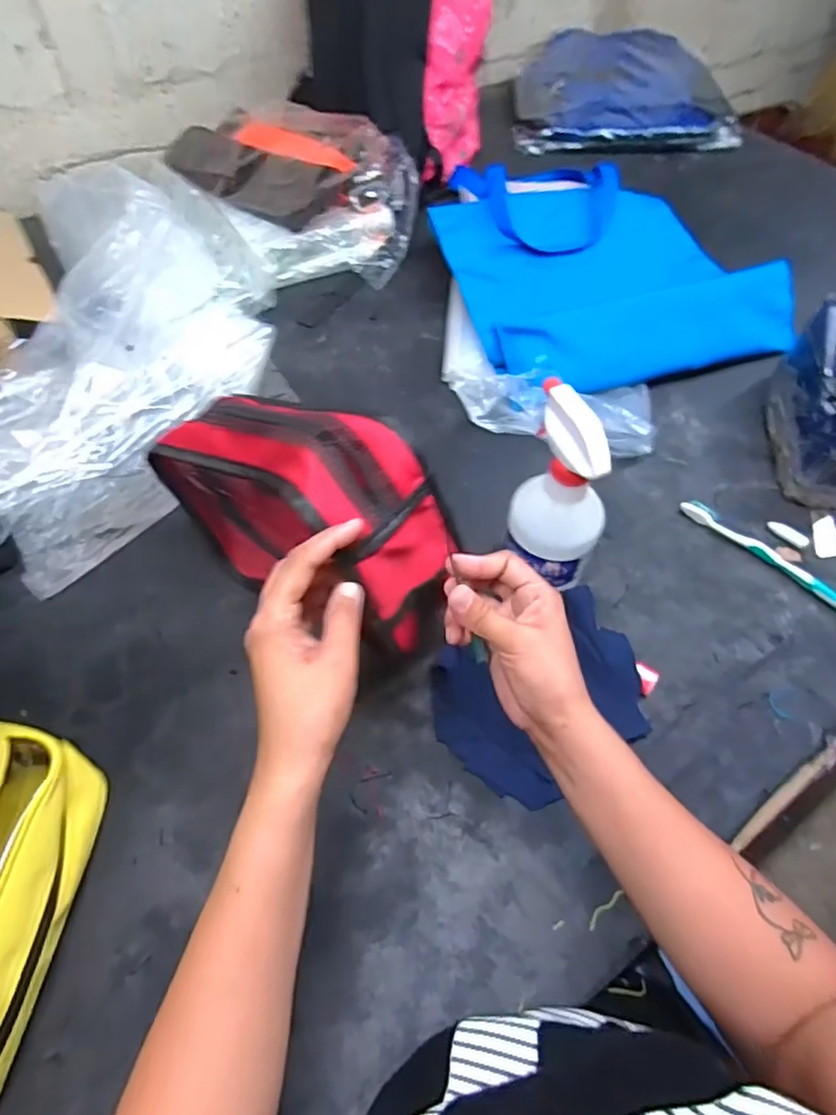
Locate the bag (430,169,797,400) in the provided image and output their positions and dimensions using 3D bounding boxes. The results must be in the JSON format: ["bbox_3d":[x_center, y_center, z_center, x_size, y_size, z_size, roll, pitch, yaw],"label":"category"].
[{"bbox_3d":[0.224,-0.408,0.781,0.373,0.058,0.448,-15,61,-10],"label":"bag"}]

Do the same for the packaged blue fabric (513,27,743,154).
[{"bbox_3d":[0.375,-0.883,1.092,0.377,0.056,0.391,4,59,1],"label":"packaged blue fabric"}]

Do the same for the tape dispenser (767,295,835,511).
[{"bbox_3d":[0.430,-0.168,0.606,0.067,0.116,0.205,14,60,7],"label":"tape dispenser"}]

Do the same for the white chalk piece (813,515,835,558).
[{"bbox_3d":[0.409,-0.024,0.583,0.021,0.009,0.052,11,60,5],"label":"white chalk piece"}]

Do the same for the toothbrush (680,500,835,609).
[{"bbox_3d":[0.339,-0.002,0.563,0.021,0.017,0.180,-40,68,-22],"label":"toothbrush"}]

